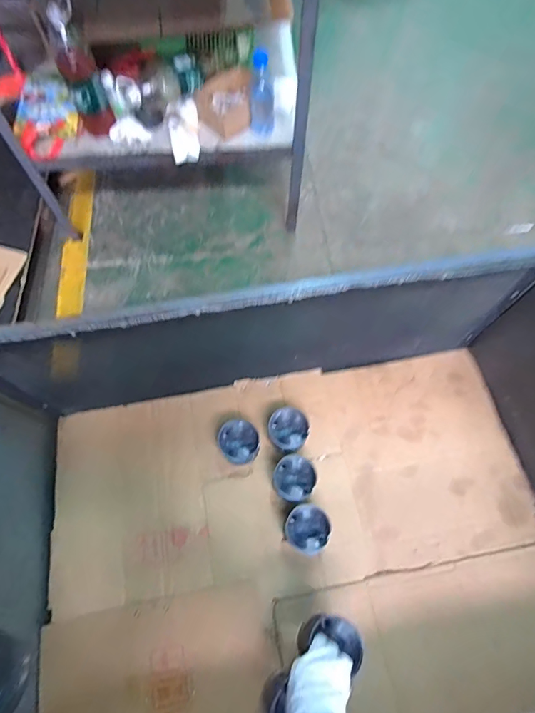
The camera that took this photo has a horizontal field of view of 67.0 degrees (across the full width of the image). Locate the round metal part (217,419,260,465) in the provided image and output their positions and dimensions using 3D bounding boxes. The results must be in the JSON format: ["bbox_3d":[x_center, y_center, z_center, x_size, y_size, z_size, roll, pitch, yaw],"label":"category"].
[{"bbox_3d":[-0.063,0.191,0.896,0.088,0.055,0.086,0,66,0],"label":"round metal part"}]

